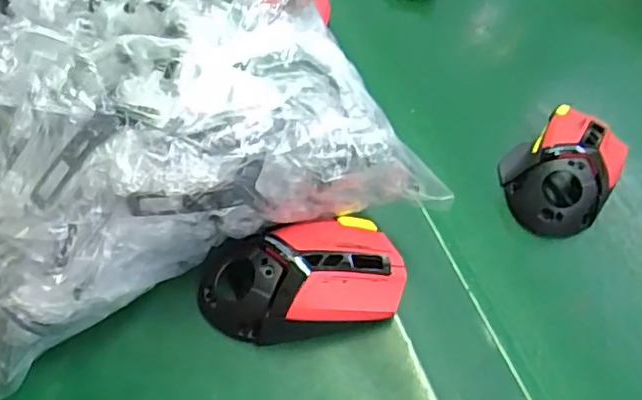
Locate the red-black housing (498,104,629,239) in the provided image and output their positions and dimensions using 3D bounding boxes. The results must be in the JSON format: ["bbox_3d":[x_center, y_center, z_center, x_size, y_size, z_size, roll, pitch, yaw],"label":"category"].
[{"bbox_3d":[0.177,-0.025,0.431,0.076,0.042,0.108,33,58,20],"label":"red-black housing"}]

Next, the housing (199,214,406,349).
[{"bbox_3d":[-0.010,0.051,0.352,0.121,0.040,0.063,-9,54,-11],"label":"housing"}]

